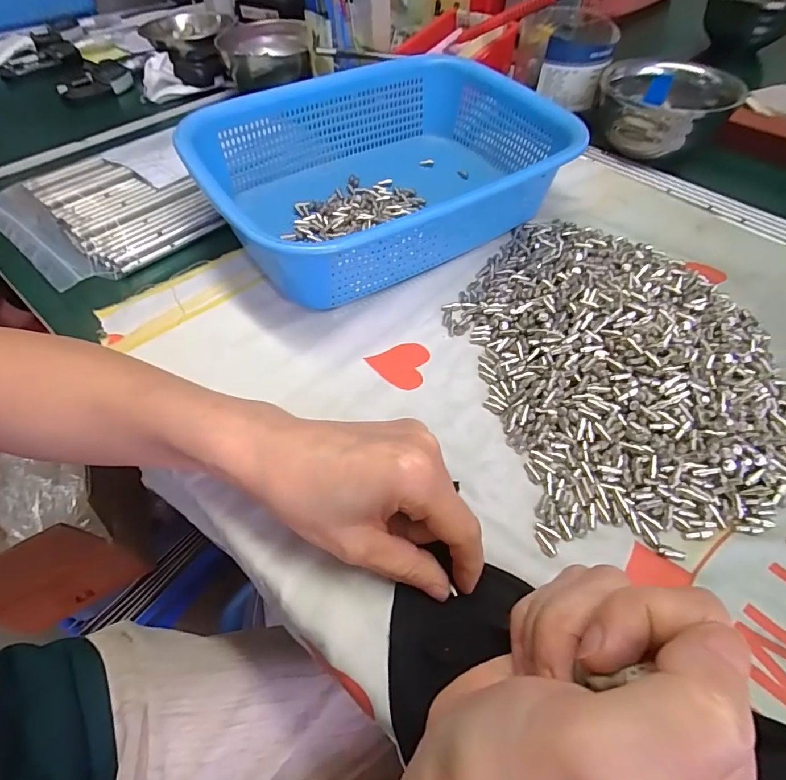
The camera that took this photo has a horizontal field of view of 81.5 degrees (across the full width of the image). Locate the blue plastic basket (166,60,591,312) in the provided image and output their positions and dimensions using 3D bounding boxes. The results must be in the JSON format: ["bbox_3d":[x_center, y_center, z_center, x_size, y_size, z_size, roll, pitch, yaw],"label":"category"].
[{"bbox_3d":[-0.001,-0.180,0.377,0.285,0.075,0.208,-27,57,-19],"label":"blue plastic basket"}]

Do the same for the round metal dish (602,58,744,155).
[{"bbox_3d":[0.262,-0.272,0.454,0.118,0.063,0.104,14,54,11],"label":"round metal dish"}]

